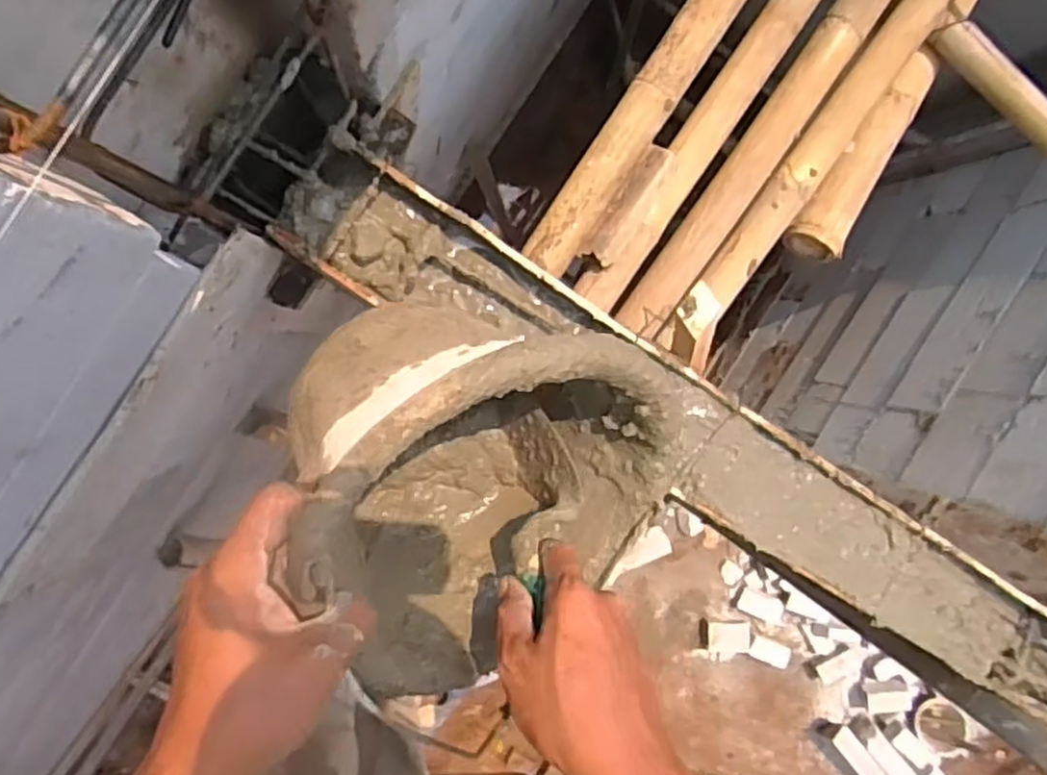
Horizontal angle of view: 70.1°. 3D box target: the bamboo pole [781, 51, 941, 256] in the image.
[{"bbox_3d":[0.599,-0.407,1.309,0.097,0.077,0.390,29,90,-9],"label":"bamboo pole"}]

